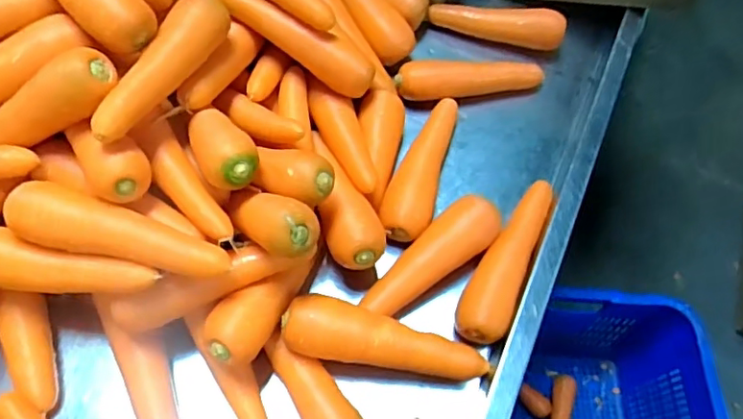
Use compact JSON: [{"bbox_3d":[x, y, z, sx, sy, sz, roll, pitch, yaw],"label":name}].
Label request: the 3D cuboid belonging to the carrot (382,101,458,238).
[{"bbox_3d":[0.053,-0.043,0.588,0.047,0.040,0.179,18,61,6],"label":"carrot"}]

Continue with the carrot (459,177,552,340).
[{"bbox_3d":[0.126,0.045,0.549,0.047,0.034,0.181,23,61,9],"label":"carrot"}]

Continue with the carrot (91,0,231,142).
[{"bbox_3d":[-0.172,-0.117,0.467,0.038,0.045,0.171,20,61,7],"label":"carrot"}]

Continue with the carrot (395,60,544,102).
[{"bbox_3d":[0.111,-0.149,0.654,0.168,0.037,0.040,-11,62,-10],"label":"carrot"}]

